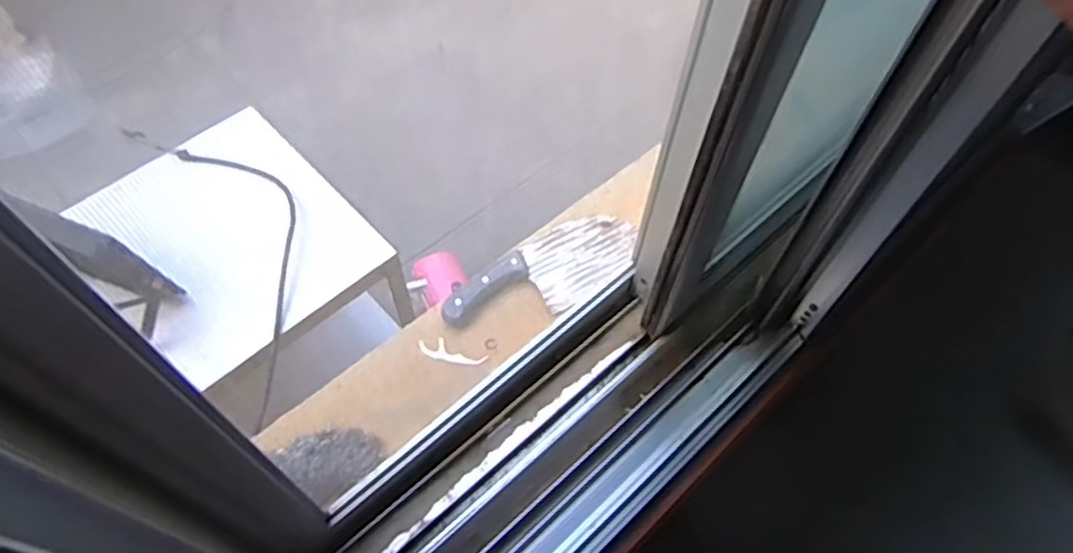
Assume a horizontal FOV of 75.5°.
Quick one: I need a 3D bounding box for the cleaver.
[{"bbox_3d":[0.013,-0.003,0.760,0.234,0.017,0.095,-34,65,-21],"label":"cleaver"}]

